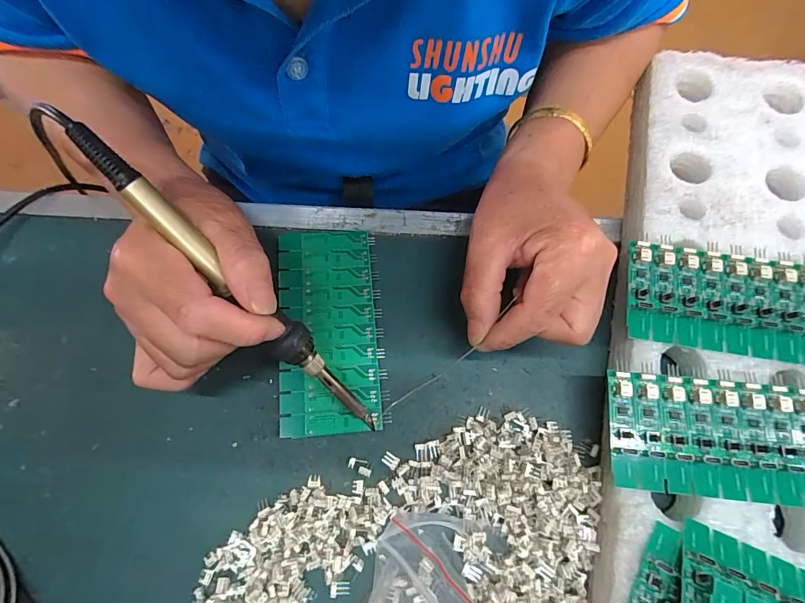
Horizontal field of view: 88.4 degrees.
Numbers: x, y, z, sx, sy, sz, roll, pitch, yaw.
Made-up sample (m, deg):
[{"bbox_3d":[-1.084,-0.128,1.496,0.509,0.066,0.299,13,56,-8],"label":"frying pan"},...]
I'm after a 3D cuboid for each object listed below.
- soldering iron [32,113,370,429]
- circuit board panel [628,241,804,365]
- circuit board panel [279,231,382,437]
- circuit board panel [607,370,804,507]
[{"bbox_3d":[-0.081,-0.002,0.213,0.019,0.013,0.210,-45,113,-12],"label":"soldering iron"},{"bbox_3d":[0.207,0.001,0.247,0.138,0.006,0.062,9,73,4],"label":"circuit board panel"},{"bbox_3d":[-0.050,0.017,0.281,0.062,0.014,0.137,-5,72,0],"label":"circuit board panel"},{"bbox_3d":[0.185,0.075,0.225,0.138,0.005,0.061,6,72,3],"label":"circuit board panel"}]

